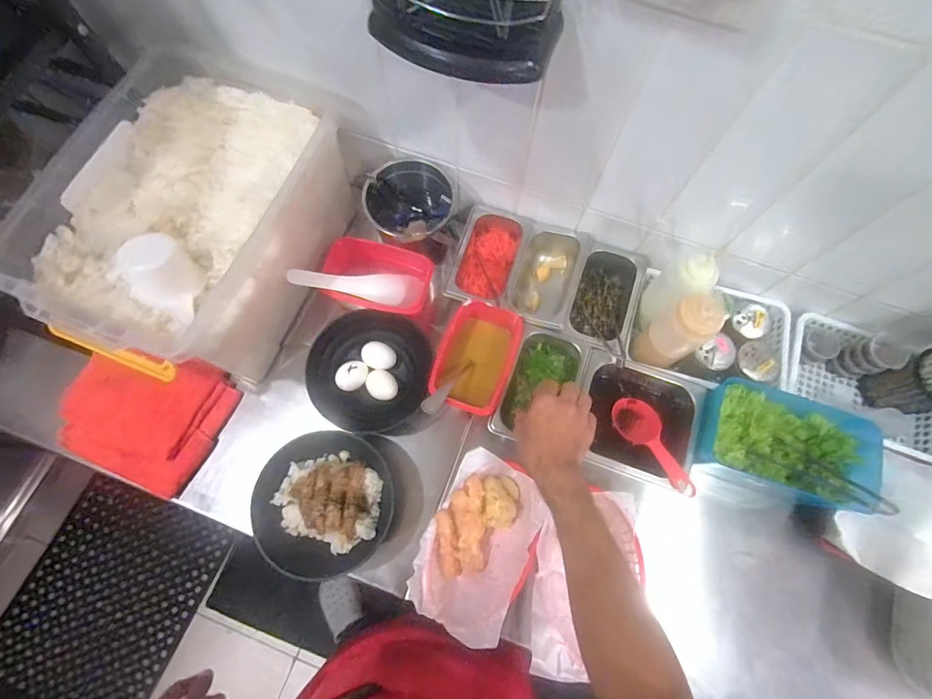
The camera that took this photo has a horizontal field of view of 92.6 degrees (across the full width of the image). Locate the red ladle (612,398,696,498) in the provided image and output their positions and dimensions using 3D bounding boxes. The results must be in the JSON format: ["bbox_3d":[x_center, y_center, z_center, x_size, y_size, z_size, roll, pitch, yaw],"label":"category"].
[{"bbox_3d":[0.263,0.131,0.630,0.053,0.026,0.151,-22,54,-9],"label":"red ladle"}]

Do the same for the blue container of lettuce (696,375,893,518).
[{"bbox_3d":[0.432,0.129,0.619,0.215,0.081,0.136,18,72,4],"label":"blue container of lettuce"}]

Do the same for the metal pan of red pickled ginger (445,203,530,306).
[{"bbox_3d":[0.035,-0.144,0.723,0.103,0.058,0.183,18,72,4],"label":"metal pan of red pickled ginger"}]

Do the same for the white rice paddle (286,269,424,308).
[{"bbox_3d":[-0.162,-0.097,0.670,0.192,0.032,0.041,4,70,-24],"label":"white rice paddle"}]

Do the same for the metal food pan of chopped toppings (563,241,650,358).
[{"bbox_3d":[0.215,-0.078,0.706,0.098,0.059,0.180,23,72,6],"label":"metal food pan of chopped toppings"}]

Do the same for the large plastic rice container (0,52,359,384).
[{"bbox_3d":[-0.372,-0.173,0.635,0.291,0.191,0.399,22,72,6],"label":"large plastic rice container"}]

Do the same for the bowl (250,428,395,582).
[{"bbox_3d":[-0.194,0.206,0.601,0.180,0.062,0.183,1,72,-2],"label":"bowl"}]

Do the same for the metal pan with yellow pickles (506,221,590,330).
[{"bbox_3d":[0.127,-0.113,0.721,0.101,0.070,0.178,18,72,4],"label":"metal pan with yellow pickles"}]

